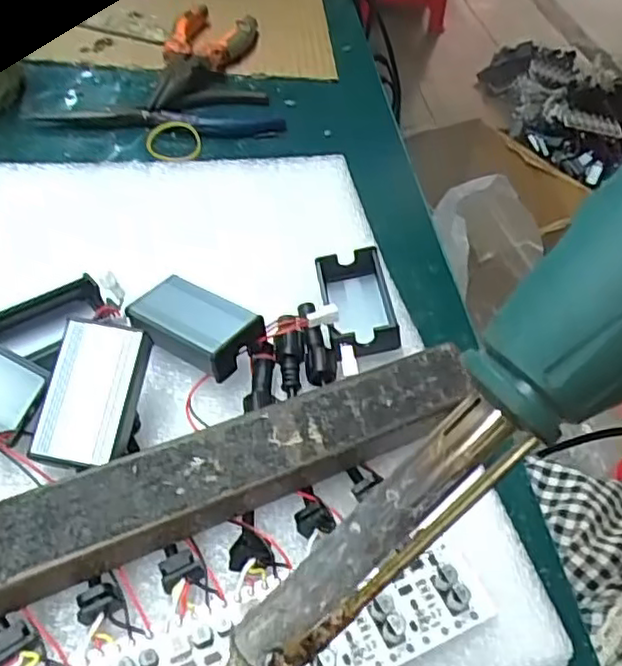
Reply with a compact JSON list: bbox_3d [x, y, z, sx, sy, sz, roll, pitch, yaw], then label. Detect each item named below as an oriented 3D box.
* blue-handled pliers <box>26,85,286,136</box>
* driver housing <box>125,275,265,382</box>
[{"bbox_3d":[-0.093,-0.133,0.416,0.145,0.016,0.049,-8,47,-15],"label":"blue-handled pliers"},{"bbox_3d":[-0.047,-0.006,0.269,0.050,0.015,0.029,29,47,18],"label":"driver housing"}]

